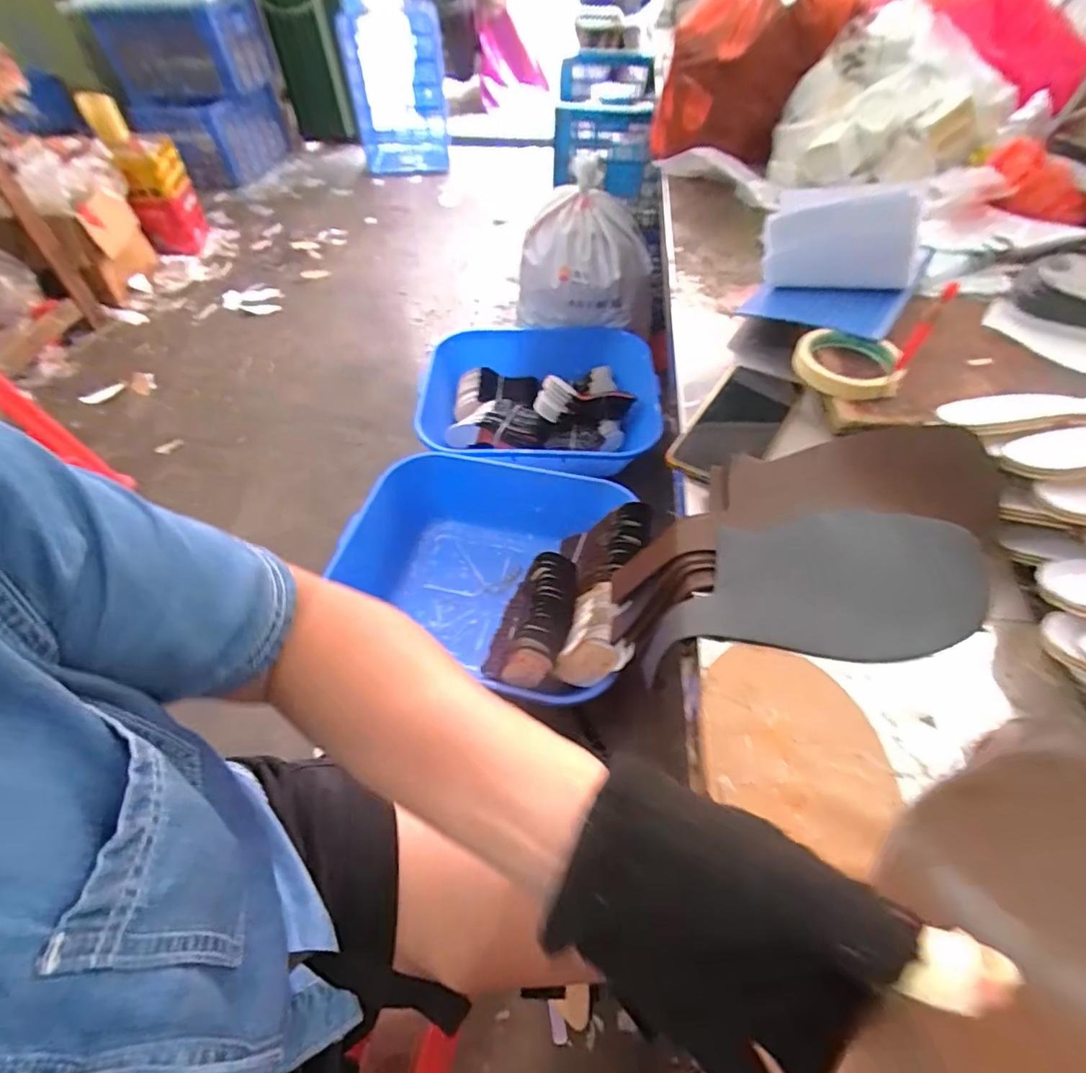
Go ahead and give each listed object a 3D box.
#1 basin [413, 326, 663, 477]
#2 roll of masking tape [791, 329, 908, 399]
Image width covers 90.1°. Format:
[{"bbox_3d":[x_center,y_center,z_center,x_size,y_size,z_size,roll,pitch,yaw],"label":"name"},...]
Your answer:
[{"bbox_3d":[-0.019,-0.362,1.487,0.643,0.157,0.542,0,53,1],"label":"basin"},{"bbox_3d":[0.287,-0.164,0.514,0.092,0.028,0.088,19,55,15],"label":"roll of masking tape"}]

